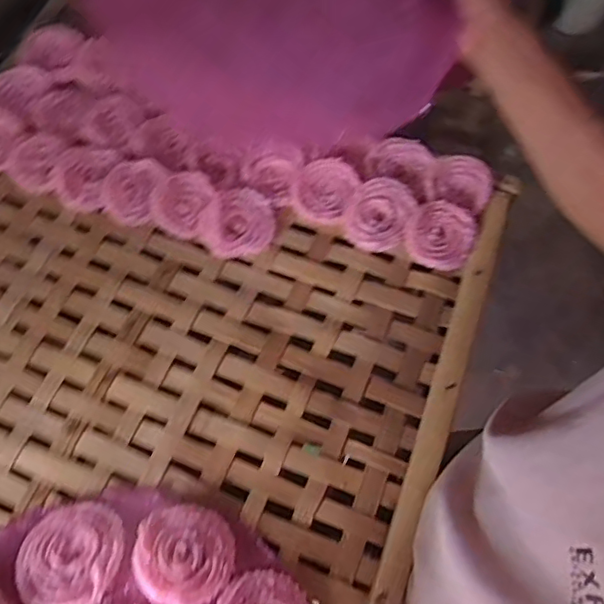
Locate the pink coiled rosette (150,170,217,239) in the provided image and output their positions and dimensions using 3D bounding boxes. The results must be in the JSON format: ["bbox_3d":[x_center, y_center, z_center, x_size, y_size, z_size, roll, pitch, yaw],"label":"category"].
[{"bbox_3d":[-0.130,-0.108,0.624,0.063,0.015,0.071,21,66,12],"label":"pink coiled rosette"}]

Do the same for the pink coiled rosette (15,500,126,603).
[{"bbox_3d":[-0.189,0.208,0.478,0.081,0.018,0.082,-1,64,2],"label":"pink coiled rosette"}]

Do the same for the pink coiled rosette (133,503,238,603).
[{"bbox_3d":[-0.097,0.208,0.479,0.082,0.019,0.076,-1,64,2],"label":"pink coiled rosette"}]

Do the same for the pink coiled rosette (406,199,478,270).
[{"bbox_3d":[0.146,-0.071,0.608,0.067,0.020,0.071,-1,64,2],"label":"pink coiled rosette"}]

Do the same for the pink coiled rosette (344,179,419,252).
[{"bbox_3d":[0.082,-0.093,0.619,0.066,0.021,0.080,25,67,14],"label":"pink coiled rosette"}]

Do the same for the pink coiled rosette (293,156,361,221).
[{"bbox_3d":[0.024,-0.124,0.630,0.064,0.023,0.065,-1,64,2],"label":"pink coiled rosette"}]

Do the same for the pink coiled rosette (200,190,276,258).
[{"bbox_3d":[-0.069,-0.085,0.617,0.076,0.016,0.071,-9,64,-3],"label":"pink coiled rosette"}]

